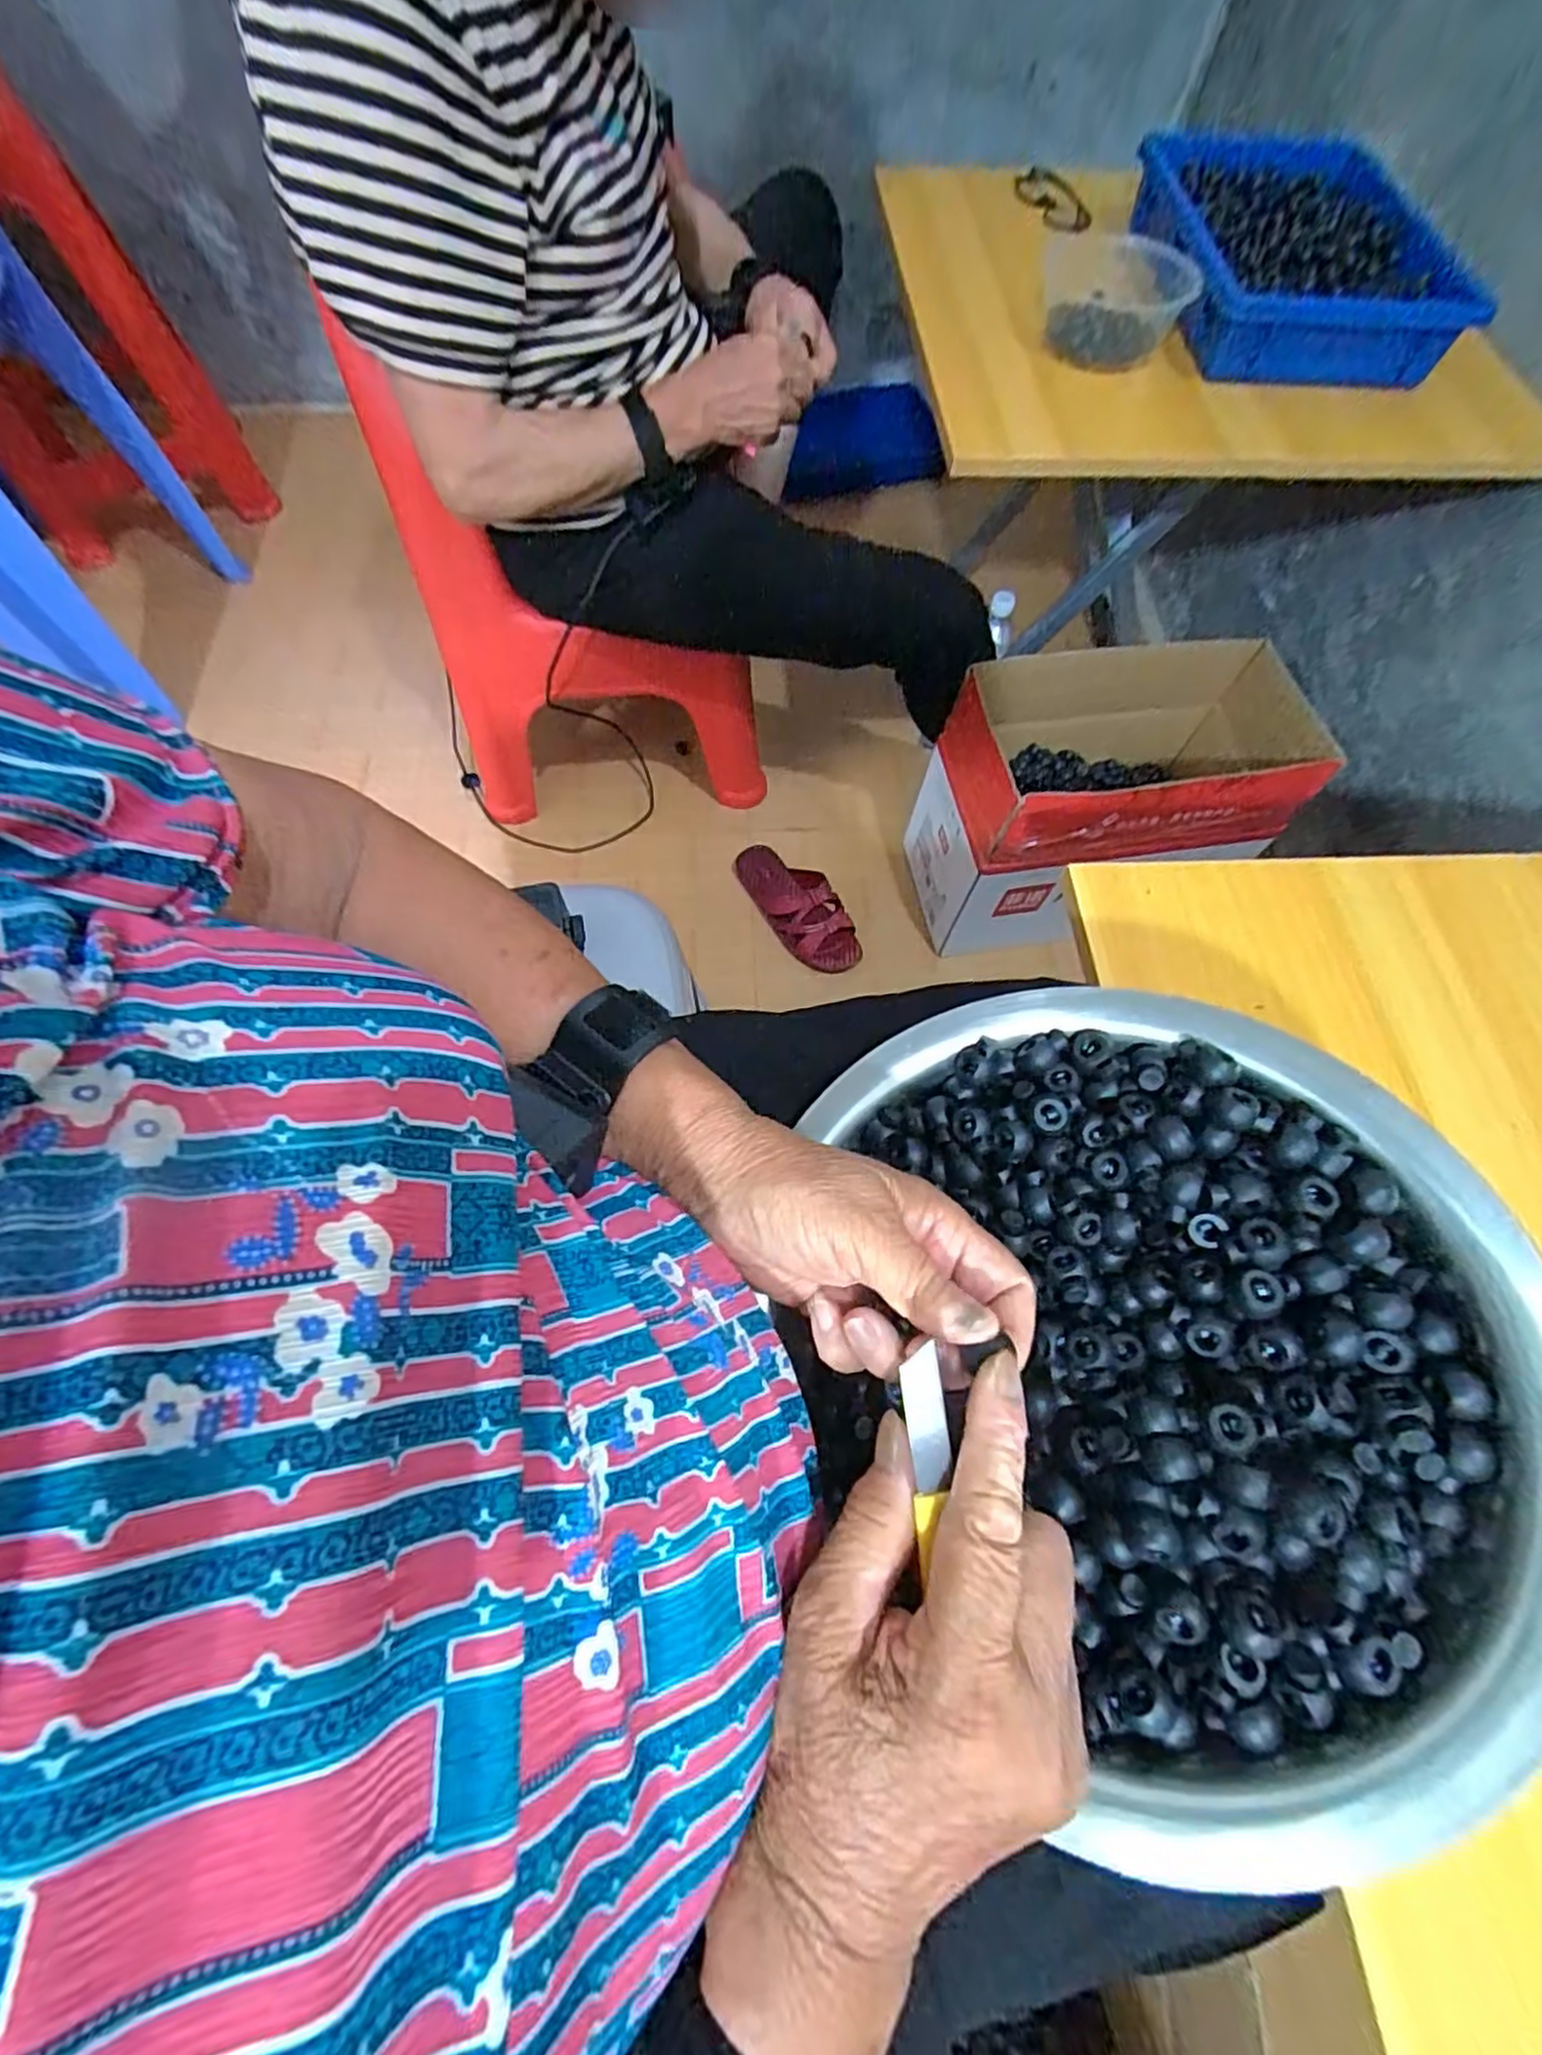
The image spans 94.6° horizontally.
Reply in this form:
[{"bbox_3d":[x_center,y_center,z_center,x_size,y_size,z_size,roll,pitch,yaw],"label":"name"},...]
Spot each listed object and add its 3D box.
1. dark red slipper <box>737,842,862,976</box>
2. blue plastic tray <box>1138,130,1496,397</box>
[{"bbox_3d":[0.033,-0.178,1.008,0.089,0.053,0.229,-36,72,-16],"label":"dark red slipper"},{"bbox_3d":[0.544,-0.839,0.761,0.235,0.076,0.405,3,66,-1],"label":"blue plastic tray"}]

